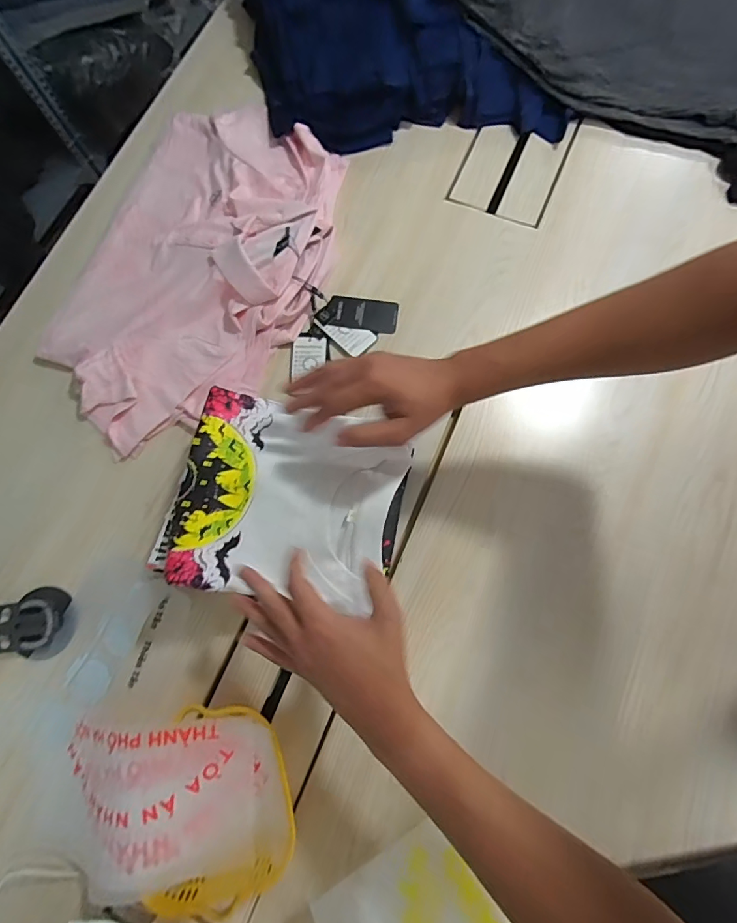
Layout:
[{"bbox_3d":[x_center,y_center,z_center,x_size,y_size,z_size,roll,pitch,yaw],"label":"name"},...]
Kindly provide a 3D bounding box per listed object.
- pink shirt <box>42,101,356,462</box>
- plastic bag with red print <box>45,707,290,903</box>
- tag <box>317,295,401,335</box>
[{"bbox_3d":[-0.245,-0.287,0.659,0.354,0.051,0.551,19,79,5],"label":"pink shirt"},{"bbox_3d":[-0.228,0.372,0.491,0.282,0.074,0.183,-7,78,0],"label":"plastic bag with red print"},{"bbox_3d":[-0.014,-0.216,0.661,0.111,0.006,0.051,8,78,3],"label":"tag"}]

